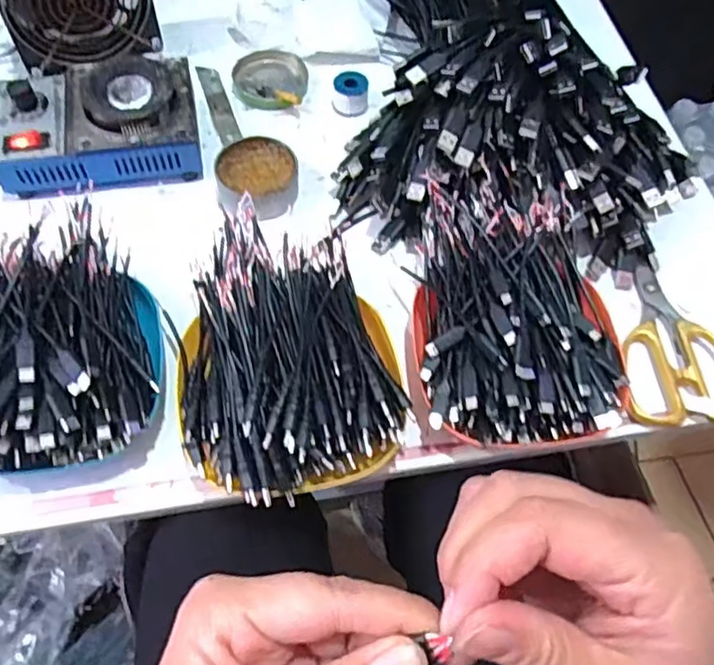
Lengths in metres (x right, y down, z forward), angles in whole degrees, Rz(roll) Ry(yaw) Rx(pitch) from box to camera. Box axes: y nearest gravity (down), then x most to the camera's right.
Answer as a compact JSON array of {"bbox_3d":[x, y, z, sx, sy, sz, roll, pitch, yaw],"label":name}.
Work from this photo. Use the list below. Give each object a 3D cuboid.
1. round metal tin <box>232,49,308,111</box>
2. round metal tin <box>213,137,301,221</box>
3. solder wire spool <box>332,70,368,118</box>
[{"bbox_3d":[-0.079,-0.230,0.577,0.065,0.014,0.069,1,63,-3],"label":"round metal tin"},{"bbox_3d":[-0.079,-0.123,0.513,0.063,0.025,0.059,1,63,-3],"label":"round metal tin"},{"bbox_3d":[-0.005,-0.207,0.560,0.030,0.027,0.026,3,63,-2],"label":"solder wire spool"}]

